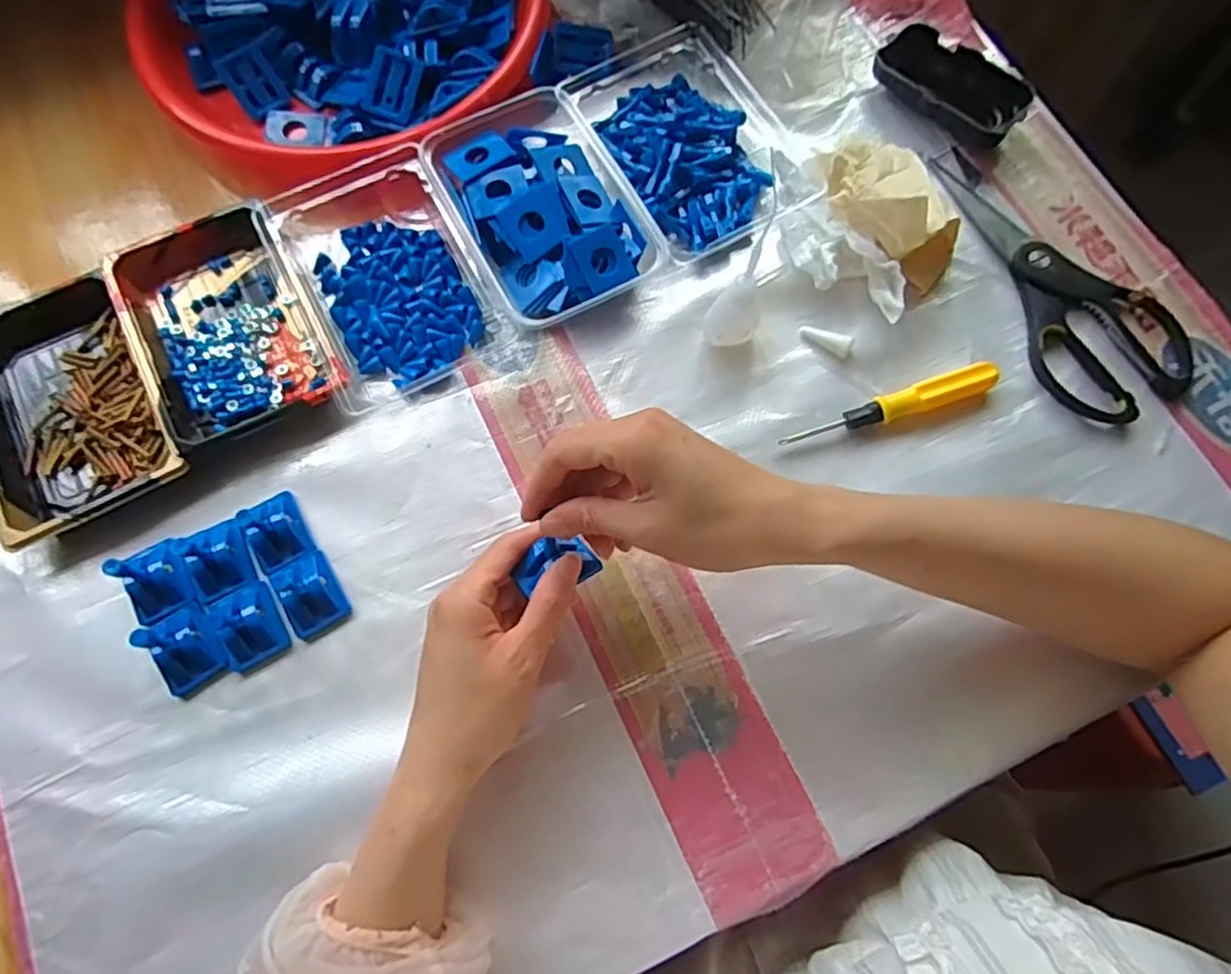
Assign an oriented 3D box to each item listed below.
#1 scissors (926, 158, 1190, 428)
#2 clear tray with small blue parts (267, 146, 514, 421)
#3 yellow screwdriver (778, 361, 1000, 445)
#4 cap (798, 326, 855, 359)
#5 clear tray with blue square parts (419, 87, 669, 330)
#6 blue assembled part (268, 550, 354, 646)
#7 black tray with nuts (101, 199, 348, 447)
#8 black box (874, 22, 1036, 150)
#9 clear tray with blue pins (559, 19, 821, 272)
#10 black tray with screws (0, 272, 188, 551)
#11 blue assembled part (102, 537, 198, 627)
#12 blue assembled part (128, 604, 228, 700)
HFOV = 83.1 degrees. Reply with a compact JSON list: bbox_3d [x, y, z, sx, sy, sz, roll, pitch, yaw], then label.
[{"bbox_3d":[0.296,-0.143,0.464,0.097,0.011,0.209,-20,74,-5],"label":"scissors"},{"bbox_3d":[-0.156,-0.146,0.461,0.118,0.030,0.170,-29,75,-8],"label":"clear tray with small blue parts"},{"bbox_3d":[0.171,-0.049,0.434,0.139,0.016,0.018,-18,74,-5],"label":"yellow screwdriver"},{"bbox_3d":[0.138,-0.098,0.454,0.035,0.009,0.014,30,76,9],"label":"cap"},{"bbox_3d":[-0.049,-0.184,0.467,0.106,0.033,0.161,-27,75,-8],"label":"clear tray with blue square parts"},{"bbox_3d":[-0.179,0.062,0.403,0.033,0.019,0.045,-28,75,-8],"label":"blue assembled part"},{"bbox_3d":[-0.253,-0.108,0.449,0.106,0.027,0.163,-27,75,-8],"label":"black tray with nuts"},{"bbox_3d":[0.238,-0.285,0.499,0.106,0.031,0.047,43,78,12],"label":"black box"},{"bbox_3d":[0.047,-0.248,0.486,0.126,0.031,0.182,-29,75,-8],"label":"clear tray with blue pins"},{"bbox_3d":[-0.345,-0.053,0.435,0.105,0.023,0.163,-28,75,-8],"label":"black tray with screws"},{"bbox_3d":[-0.267,0.051,0.395,0.037,0.041,0.045,-23,75,-6],"label":"blue assembled part"},{"bbox_3d":[-0.243,0.089,0.382,0.032,0.040,0.044,-24,75,-7],"label":"blue assembled part"}]

